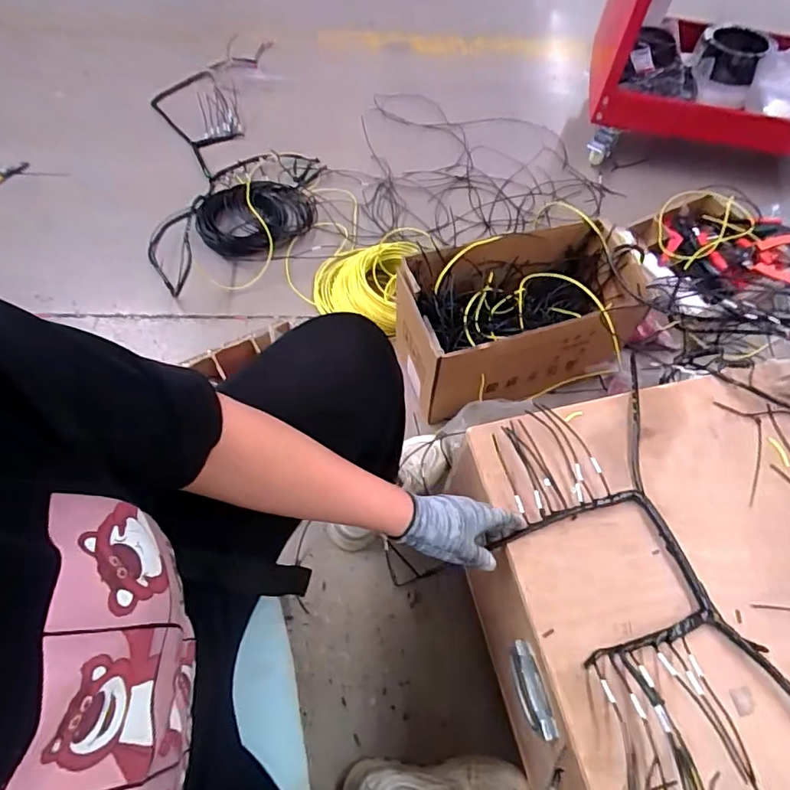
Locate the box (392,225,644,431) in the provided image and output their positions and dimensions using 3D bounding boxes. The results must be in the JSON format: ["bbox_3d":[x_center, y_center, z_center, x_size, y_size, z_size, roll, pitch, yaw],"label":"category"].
[{"bbox_3d":[0.219,-0.121,0.963,0.399,0.239,0.239,-13,63,-9],"label":"box"}]

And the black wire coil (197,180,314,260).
[{"bbox_3d":[-0.321,-0.414,1.220,0.266,0.056,0.194,-27,66,-16],"label":"black wire coil"}]

